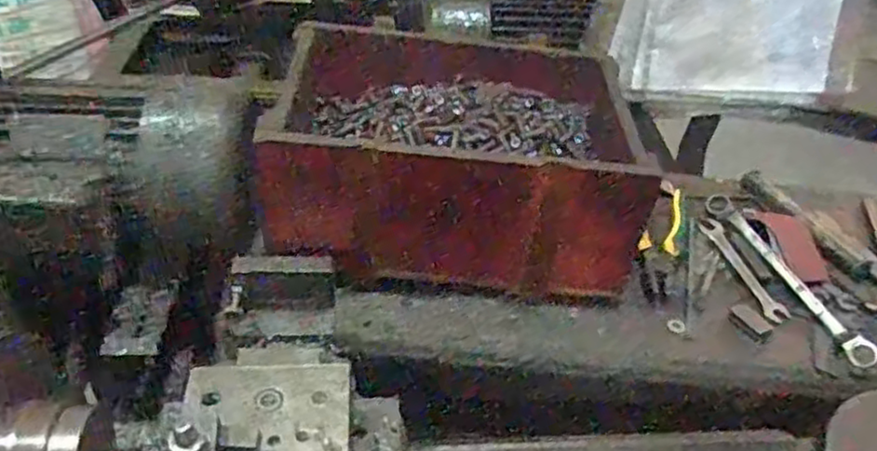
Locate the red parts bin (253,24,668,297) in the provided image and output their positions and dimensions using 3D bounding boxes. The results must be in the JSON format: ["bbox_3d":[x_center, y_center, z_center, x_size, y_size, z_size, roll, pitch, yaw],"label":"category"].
[{"bbox_3d":[0.035,-0.077,0.753,0.407,0.138,0.270,2,41,-2],"label":"red parts bin"}]

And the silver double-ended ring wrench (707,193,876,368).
[{"bbox_3d":[0.361,0.042,0.735,0.031,0.021,0.264,-8,42,-14],"label":"silver double-ended ring wrench"}]

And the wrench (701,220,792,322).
[{"bbox_3d":[0.326,0.044,0.751,0.023,0.004,0.158,-5,42,-11],"label":"wrench"}]

